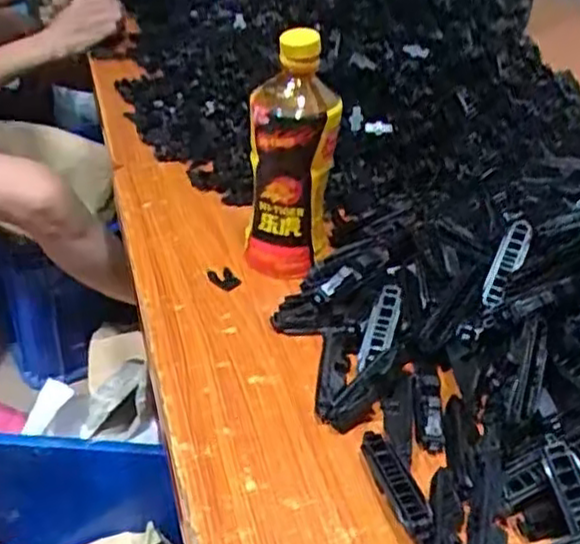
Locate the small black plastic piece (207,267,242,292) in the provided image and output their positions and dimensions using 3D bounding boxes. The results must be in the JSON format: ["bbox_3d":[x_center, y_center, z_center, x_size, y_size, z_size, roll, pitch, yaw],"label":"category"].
[{"bbox_3d":[-0.055,0.006,0.601,0.025,0.012,0.018,17,38,19],"label":"small black plastic piece"}]

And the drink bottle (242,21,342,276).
[{"bbox_3d":[0.001,-0.090,0.570,0.056,0.183,0.058,-27,46,-36],"label":"drink bottle"}]

